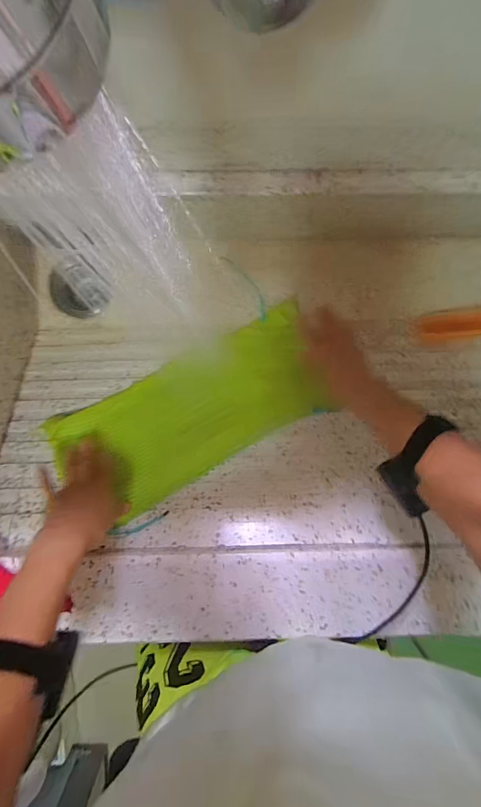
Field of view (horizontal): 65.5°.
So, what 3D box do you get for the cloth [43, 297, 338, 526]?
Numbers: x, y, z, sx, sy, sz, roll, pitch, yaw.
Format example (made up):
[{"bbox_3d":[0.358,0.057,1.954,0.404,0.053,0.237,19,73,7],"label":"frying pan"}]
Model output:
[{"bbox_3d":[-0.061,0.005,0.563,0.407,0.029,0.192,-28,66,-12],"label":"cloth"}]

